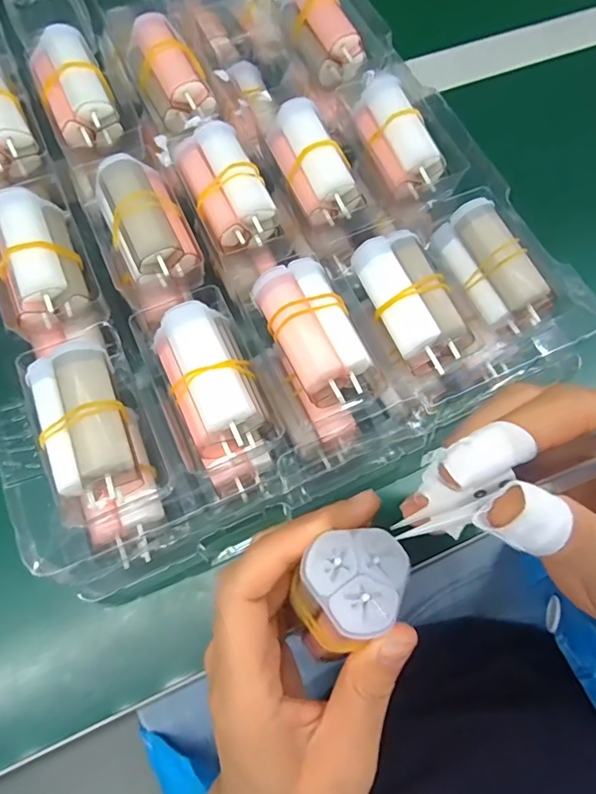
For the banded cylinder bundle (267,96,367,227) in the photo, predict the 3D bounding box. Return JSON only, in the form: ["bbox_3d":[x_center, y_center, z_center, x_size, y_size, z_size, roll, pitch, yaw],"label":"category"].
[{"bbox_3d":[0.008,-0.129,0.271,0.033,0.028,0.066,-25,72,-10],"label":"banded cylinder bundle"}]

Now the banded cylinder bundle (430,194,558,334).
[{"bbox_3d":[0.100,-0.066,0.252,0.033,0.021,0.065,-37,71,26],"label":"banded cylinder bundle"}]

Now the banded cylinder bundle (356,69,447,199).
[{"bbox_3d":[0.056,-0.147,0.277,0.028,0.020,0.068,-23,84,-10],"label":"banded cylinder bundle"}]

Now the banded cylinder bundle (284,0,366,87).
[{"bbox_3d":[0.013,-0.230,0.306,0.031,0.024,0.067,-25,72,-10],"label":"banded cylinder bundle"}]

